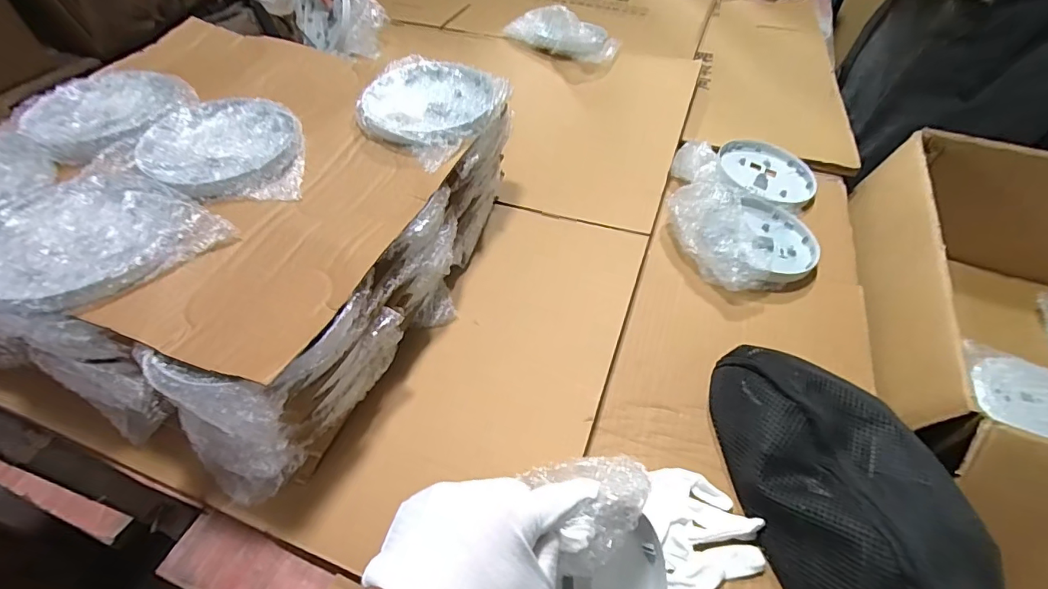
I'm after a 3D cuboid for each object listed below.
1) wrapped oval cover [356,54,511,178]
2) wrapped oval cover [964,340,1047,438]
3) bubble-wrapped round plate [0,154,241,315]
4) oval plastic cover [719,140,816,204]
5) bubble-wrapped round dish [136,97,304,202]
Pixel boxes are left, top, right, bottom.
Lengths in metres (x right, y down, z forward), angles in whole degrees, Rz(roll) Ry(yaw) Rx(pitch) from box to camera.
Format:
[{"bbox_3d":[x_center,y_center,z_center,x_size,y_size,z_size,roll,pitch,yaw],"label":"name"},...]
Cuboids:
[{"bbox_3d":[-0.102,-0.199,0.489,0.143,0.020,0.139,26,54,19],"label":"wrapped oval cover"},{"bbox_3d":[0.656,0.133,0.606,0.144,0.023,0.103,21,53,16],"label":"wrapped oval cover"},{"bbox_3d":[-0.336,-0.044,0.364,0.152,0.018,0.136,26,54,19],"label":"bubble-wrapped round plate"},{"bbox_3d":[0.343,-0.178,0.667,0.126,0.019,0.126,2,52,-1],"label":"oval plastic cover"},{"bbox_3d":[-0.282,-0.139,0.445,0.133,0.018,0.144,-10,51,-10],"label":"bubble-wrapped round dish"}]

